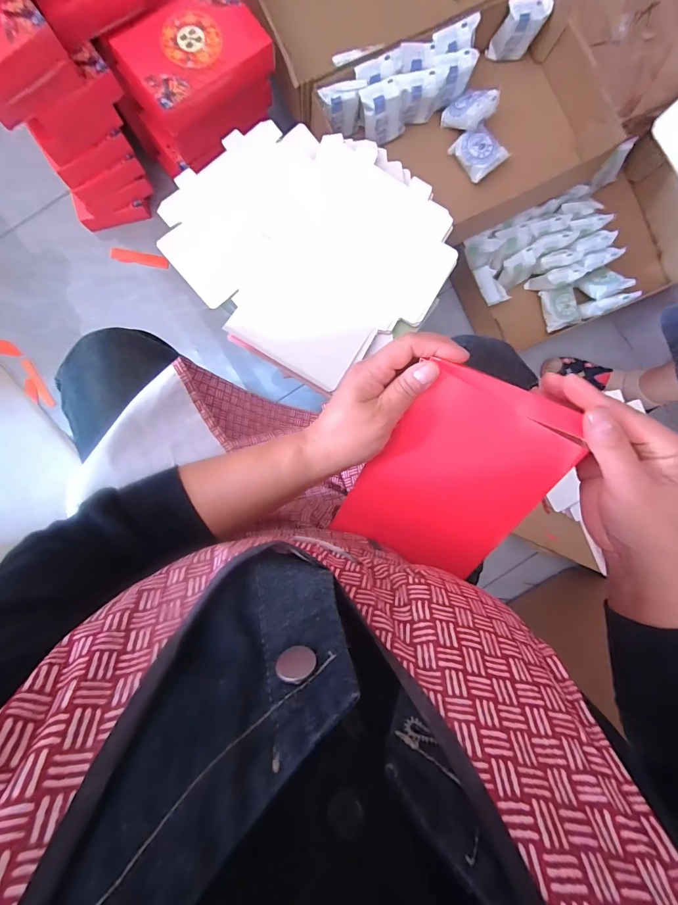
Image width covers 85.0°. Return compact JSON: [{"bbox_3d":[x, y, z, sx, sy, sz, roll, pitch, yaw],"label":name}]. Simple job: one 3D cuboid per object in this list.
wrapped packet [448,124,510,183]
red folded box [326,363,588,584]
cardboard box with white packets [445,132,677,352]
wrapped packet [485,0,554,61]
[{"bbox_3d":[0.259,-0.555,0.681,0.071,0.028,0.079,-40,93,-1],"label":"wrapped packet"},{"bbox_3d":[0.089,0.027,0.306,0.125,0.012,0.184,30,126,5],"label":"red folded box"},{"bbox_3d":[0.473,-0.407,0.763,0.453,0.186,0.280,-23,92,-1],"label":"cardboard box with white packets"},{"bbox_3d":[0.321,-0.749,0.663,0.076,0.089,0.033,-3,92,-2],"label":"wrapped packet"}]

